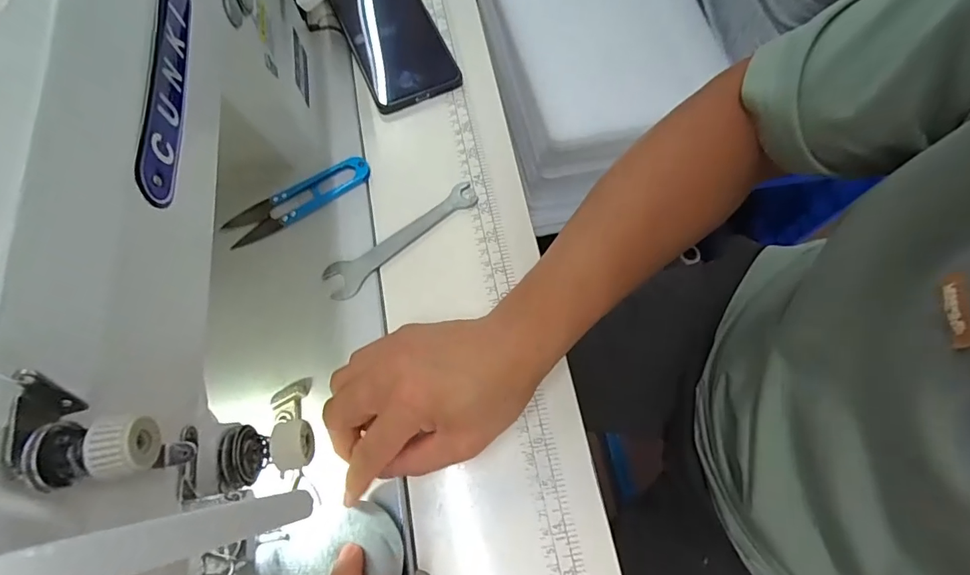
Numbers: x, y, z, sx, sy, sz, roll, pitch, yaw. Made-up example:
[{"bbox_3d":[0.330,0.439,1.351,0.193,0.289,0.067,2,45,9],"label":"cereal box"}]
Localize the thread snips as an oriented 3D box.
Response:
[{"bbox_3d":[-0.145,-0.068,0.364,0.117,0.005,0.029,-30,72,-8],"label":"thread snips"}]

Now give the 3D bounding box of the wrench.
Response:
[{"bbox_3d":[-0.062,-0.037,0.354,0.130,0.004,0.027,-34,73,-9],"label":"wrench"}]

